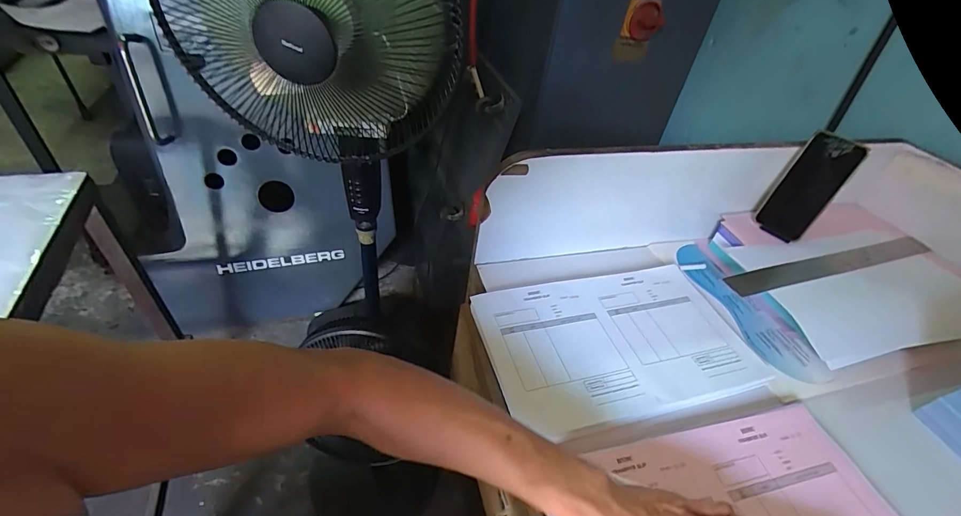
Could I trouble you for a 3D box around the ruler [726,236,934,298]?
[{"bbox_3d":[0.595,0.005,0.700,0.476,0.009,0.047,-9,44,-19],"label":"ruler"}]

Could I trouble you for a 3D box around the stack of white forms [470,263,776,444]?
[{"bbox_3d":[0.185,0.106,0.576,0.353,0.013,0.221,-8,43,-17],"label":"stack of white forms"}]

